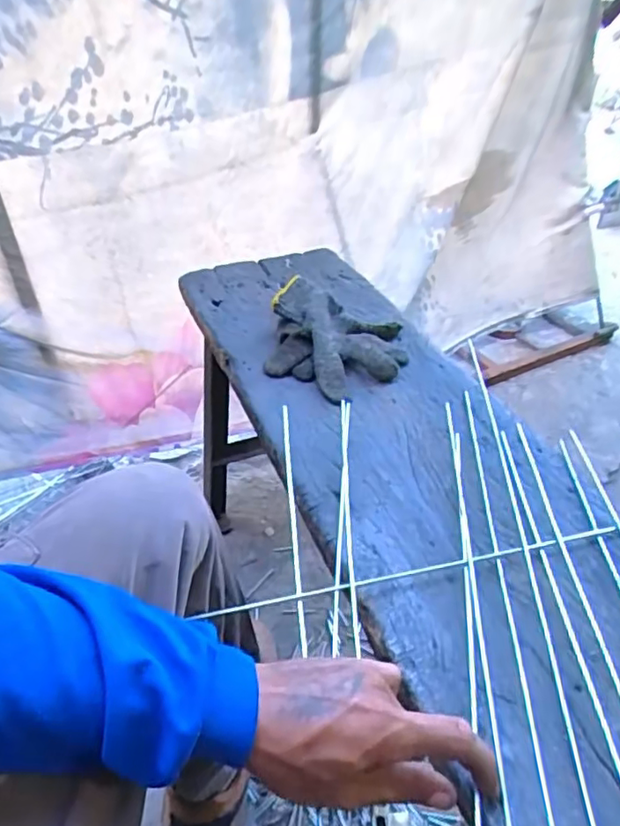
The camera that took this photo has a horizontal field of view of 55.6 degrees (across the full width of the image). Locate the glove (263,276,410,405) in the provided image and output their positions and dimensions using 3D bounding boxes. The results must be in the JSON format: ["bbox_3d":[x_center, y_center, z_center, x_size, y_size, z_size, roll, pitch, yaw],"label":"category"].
[{"bbox_3d":[0.032,-0.091,0.686,0.159,0.046,0.203,2,42,2],"label":"glove"}]

